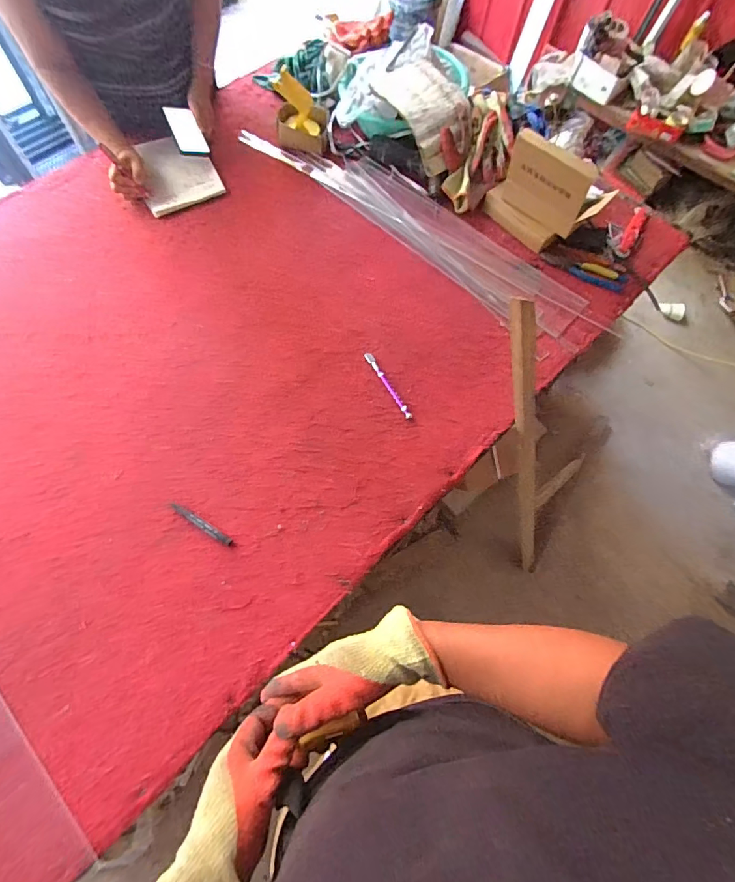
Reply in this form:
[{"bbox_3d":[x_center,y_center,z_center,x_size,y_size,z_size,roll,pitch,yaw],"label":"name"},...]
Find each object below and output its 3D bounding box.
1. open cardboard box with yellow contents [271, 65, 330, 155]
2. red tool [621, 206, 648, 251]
[{"bbox_3d":[-0.164,-0.819,1.058,0.130,0.133,0.083,7,67,2],"label":"open cardboard box with yellow contents"},{"bbox_3d":[0.645,-0.513,1.032,0.030,0.013,0.179,27,69,10],"label":"red tool"}]

